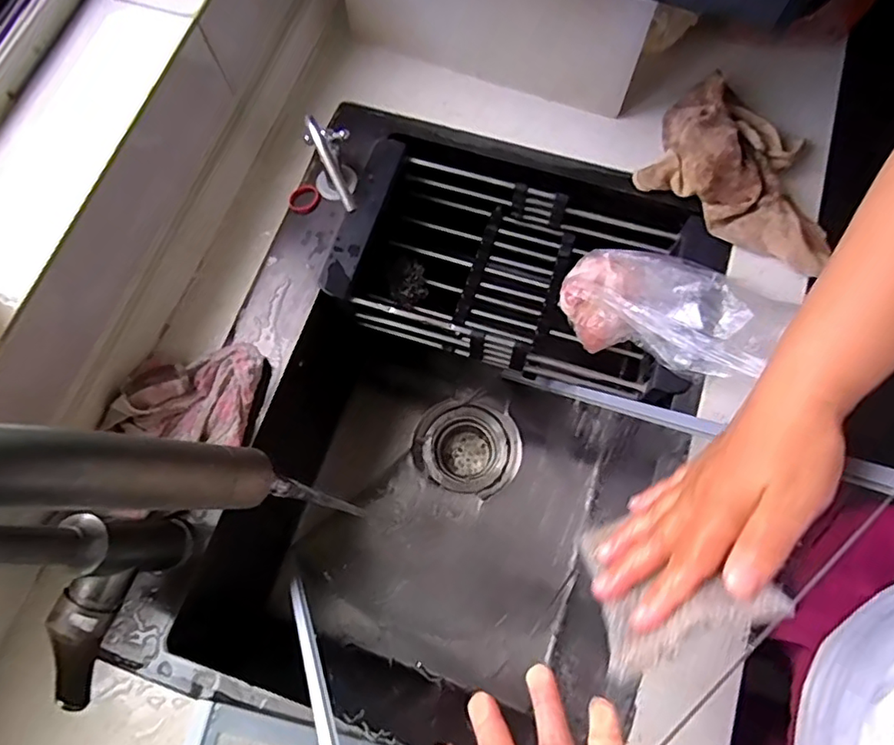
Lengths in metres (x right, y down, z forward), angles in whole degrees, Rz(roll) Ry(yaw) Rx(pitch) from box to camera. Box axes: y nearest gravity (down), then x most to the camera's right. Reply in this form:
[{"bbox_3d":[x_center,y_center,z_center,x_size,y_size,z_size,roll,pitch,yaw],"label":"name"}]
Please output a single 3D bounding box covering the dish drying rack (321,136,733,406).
[{"bbox_3d":[0.075,-0.107,0.616,0.365,0.085,0.198,18,74,7],"label":"dish drying rack"}]

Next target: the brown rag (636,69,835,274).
[{"bbox_3d":[0.300,-0.197,0.556,0.211,0.057,0.130,39,78,13],"label":"brown rag"}]

